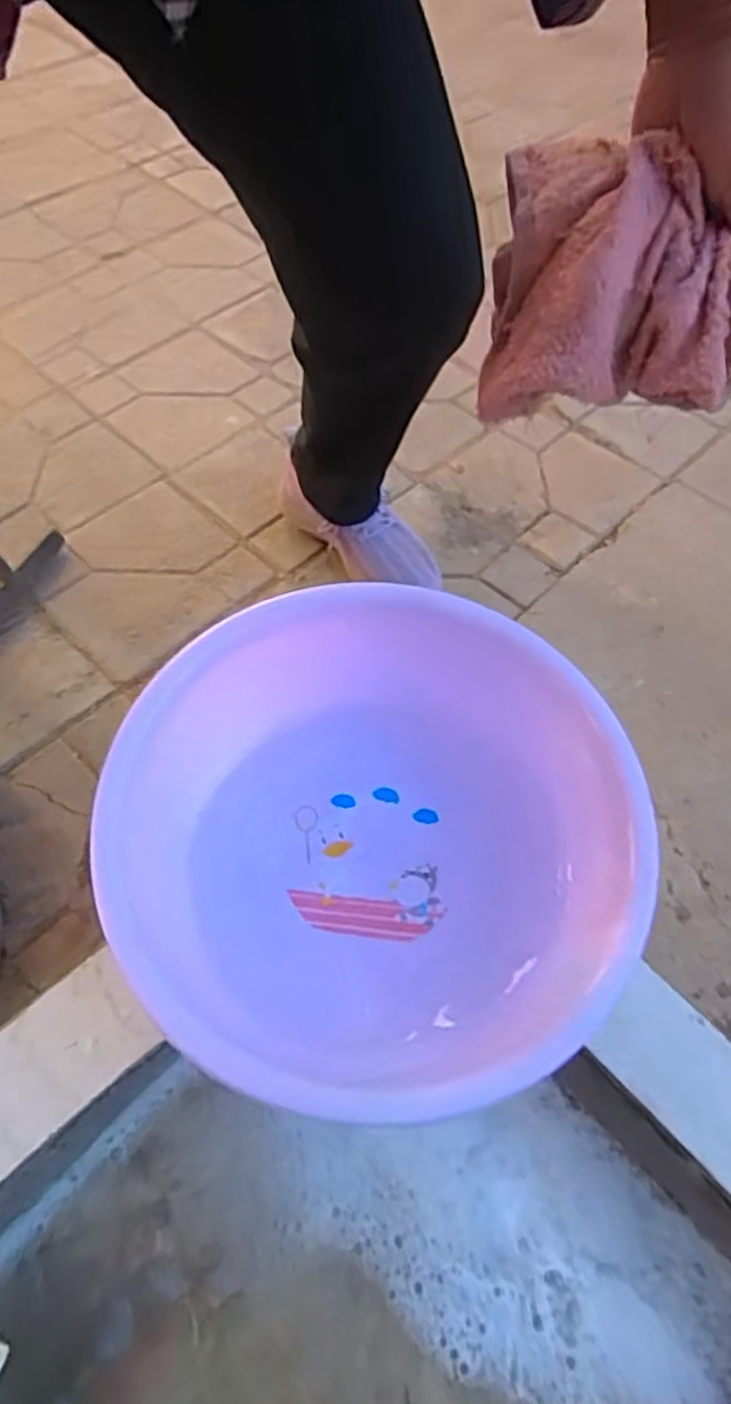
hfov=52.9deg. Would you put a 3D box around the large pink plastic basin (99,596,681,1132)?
[{"bbox_3d":[0.004,0.096,0.506,0.327,0.116,0.332,0,60,-1],"label":"large pink plastic basin"}]

